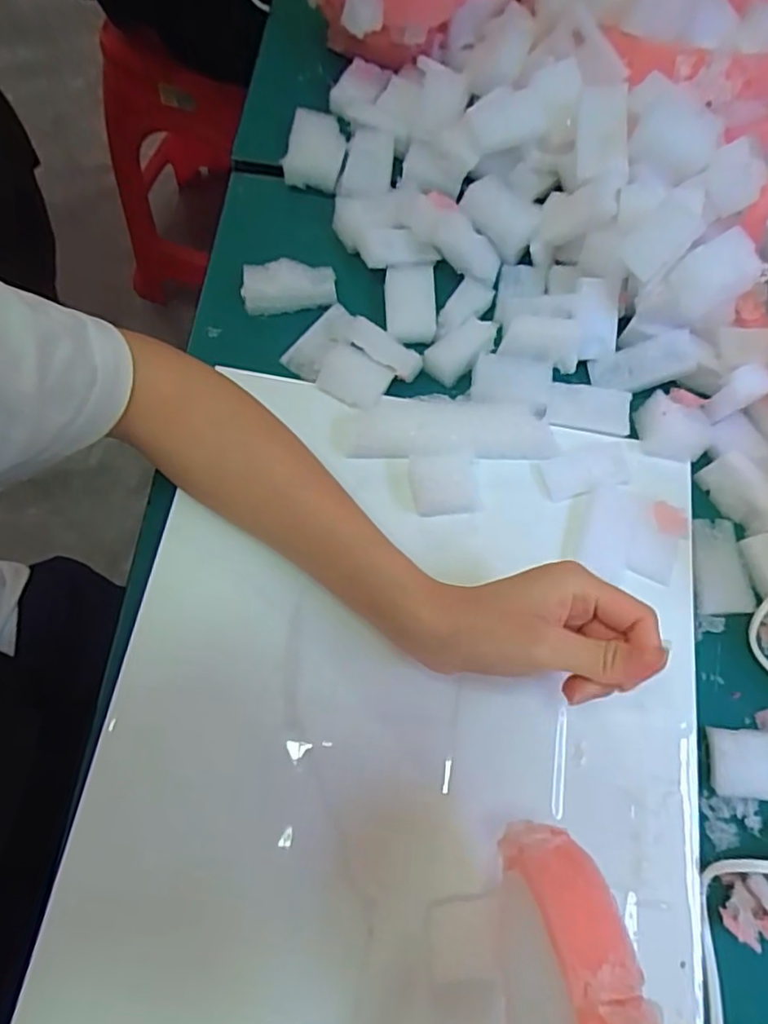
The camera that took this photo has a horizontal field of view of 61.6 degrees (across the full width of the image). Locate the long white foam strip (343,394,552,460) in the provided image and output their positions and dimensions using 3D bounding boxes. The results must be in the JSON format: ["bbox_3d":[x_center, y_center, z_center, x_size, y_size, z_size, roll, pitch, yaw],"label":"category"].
[{"bbox_3d":[0.039,-0.049,0.378,0.121,0.019,0.037,3,68,-3],"label":"long white foam strip"}]

